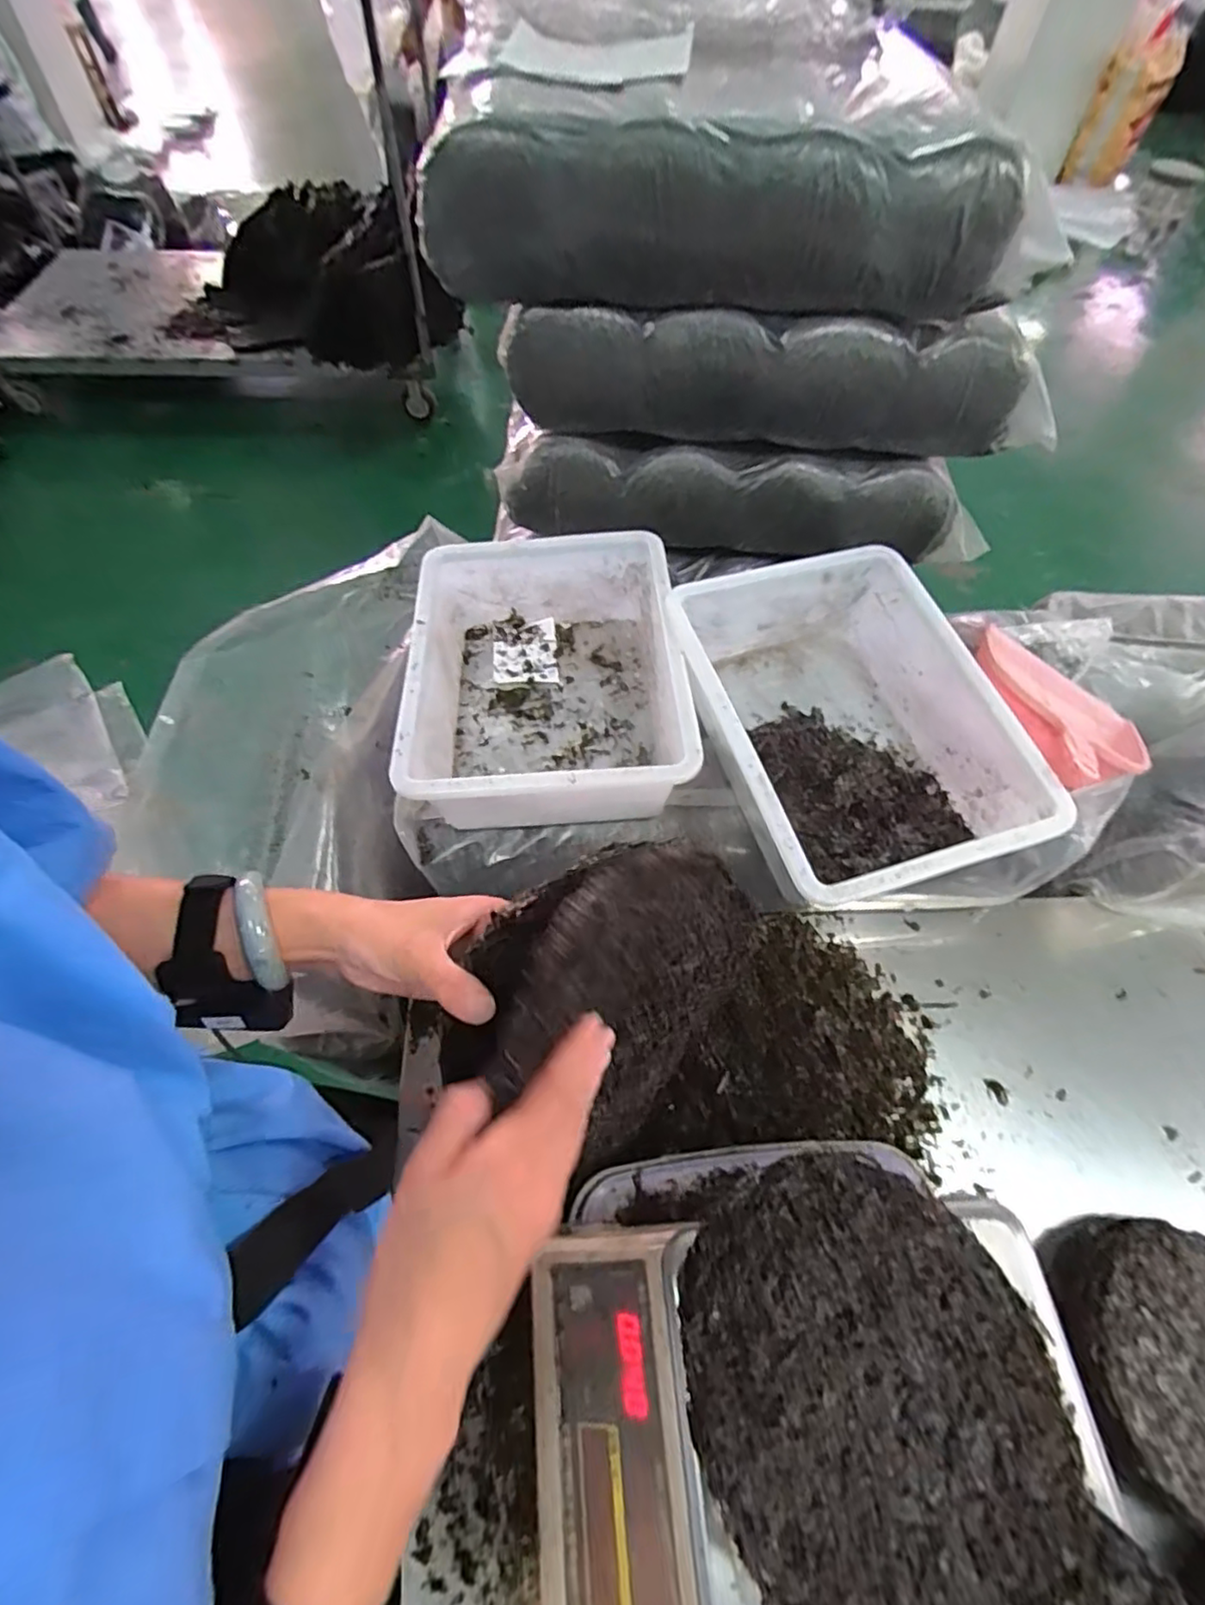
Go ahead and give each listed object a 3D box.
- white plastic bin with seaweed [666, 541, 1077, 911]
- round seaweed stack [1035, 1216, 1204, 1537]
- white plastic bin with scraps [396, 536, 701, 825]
[{"bbox_3d":[0.248,-0.077,0.680,0.286,0.132,0.366,-16,61,-12],"label":"white plastic bin with seaweed"},{"bbox_3d":[0.509,0.492,0.568,0.210,0.085,0.203,1,59,-2],"label":"round seaweed stack"},{"bbox_3d":[-0.061,-0.132,0.715,0.275,0.126,0.366,-2,59,-3],"label":"white plastic bin with scraps"}]

